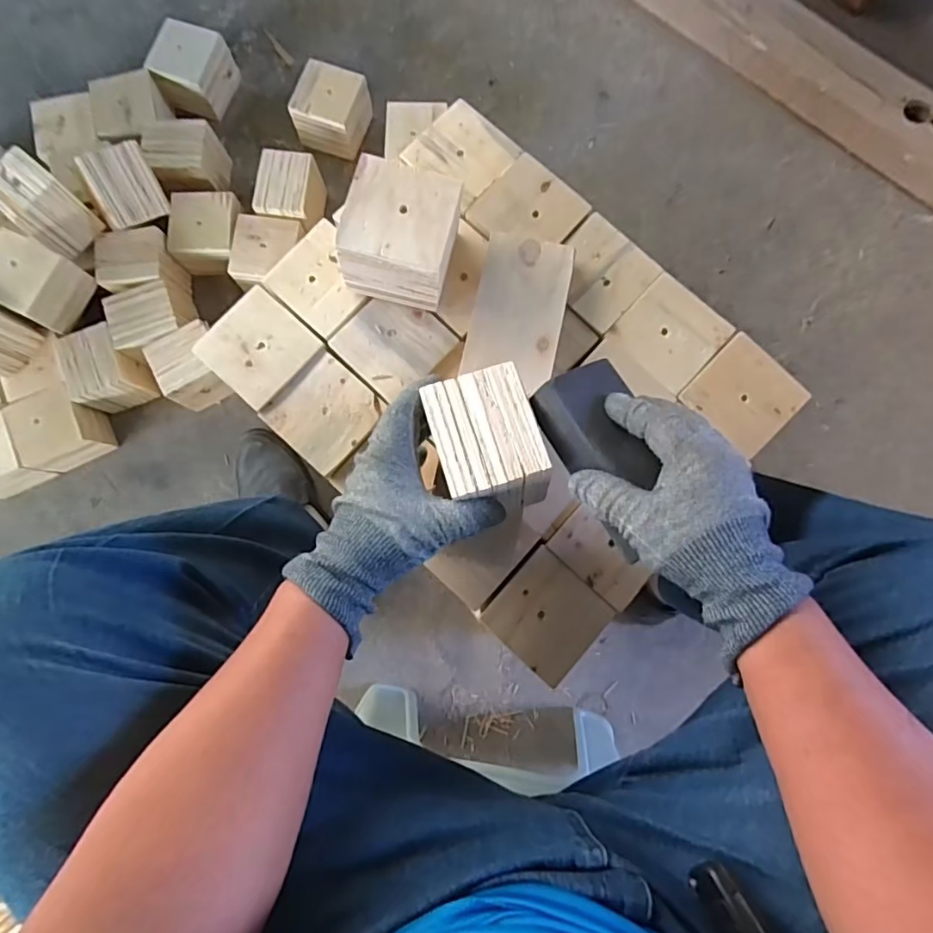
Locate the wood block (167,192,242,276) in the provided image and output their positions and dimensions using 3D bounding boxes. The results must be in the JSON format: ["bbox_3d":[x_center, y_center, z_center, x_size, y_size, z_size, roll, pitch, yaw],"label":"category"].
[{"bbox_3d":[-0.384,-0.346,0.832,0.099,0.079,0.106,-1,83,3],"label":"wood block"}]

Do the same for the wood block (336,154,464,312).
[{"bbox_3d":[-0.056,-0.208,0.495,0.094,0.081,0.100,17,84,3],"label":"wood block"}]

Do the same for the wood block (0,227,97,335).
[{"bbox_3d":[-0.585,-0.250,0.748,0.103,0.082,0.095,29,85,4],"label":"wood block"}]

